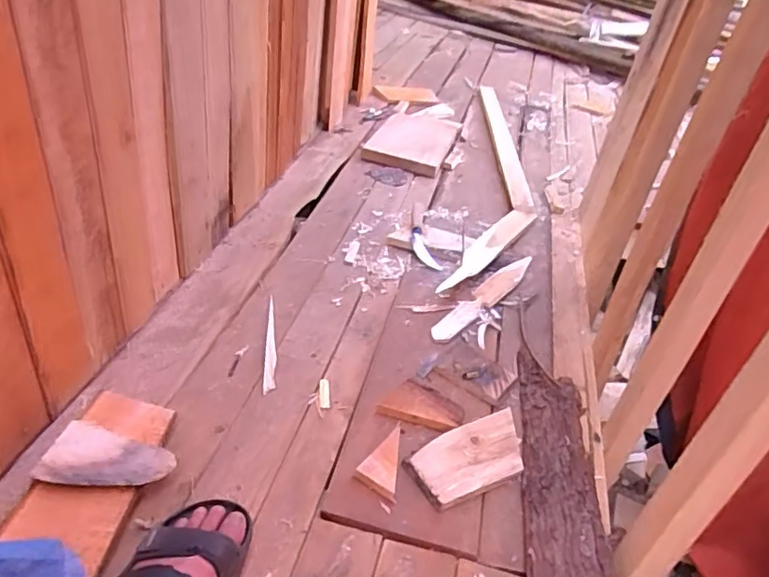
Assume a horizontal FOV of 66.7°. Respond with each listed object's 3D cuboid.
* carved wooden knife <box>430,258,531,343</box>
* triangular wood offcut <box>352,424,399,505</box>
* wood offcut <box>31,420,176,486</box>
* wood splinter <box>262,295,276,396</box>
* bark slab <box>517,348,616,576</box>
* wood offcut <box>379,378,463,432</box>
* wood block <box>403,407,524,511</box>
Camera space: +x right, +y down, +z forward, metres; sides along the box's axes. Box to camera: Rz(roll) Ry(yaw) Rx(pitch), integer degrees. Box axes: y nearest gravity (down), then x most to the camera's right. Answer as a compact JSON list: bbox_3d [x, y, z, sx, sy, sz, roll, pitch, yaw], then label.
[{"bbox_3d":[0.191,0.013,1.095,0.045,0.011,0.337,31,43,27],"label":"carved wooden knife"},{"bbox_3d":[-0.009,0.224,0.766,0.053,0.019,0.112,7,38,-1],"label":"triangular wood offcut"},{"bbox_3d":[-0.327,0.206,0.692,0.137,0.011,0.079,18,45,-1],"label":"wood offcut"},{"bbox_3d":[-0.182,0.084,0.940,0.018,0.008,0.215,1,38,-9],"label":"wood splinter"},{"bbox_3d":[0.224,0.279,0.728,0.100,0.041,0.588,10,38,3],"label":"bark slab"},{"bbox_3d":[0.058,0.171,0.852,0.115,0.014,0.072,16,38,11],"label":"wood offcut"},{"bbox_3d":[0.117,0.228,0.783,0.172,0.021,0.091,-15,43,-26],"label":"wood block"}]

